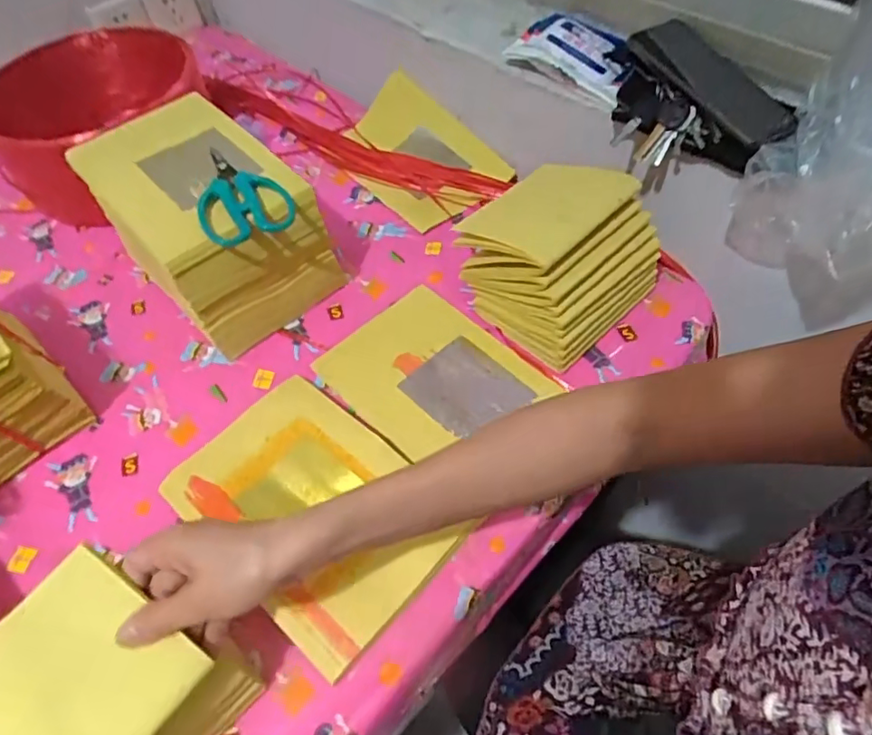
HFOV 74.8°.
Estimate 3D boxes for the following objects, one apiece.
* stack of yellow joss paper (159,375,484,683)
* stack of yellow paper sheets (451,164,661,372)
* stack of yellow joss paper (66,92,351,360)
[{"bbox_3d":[-0.103,0.118,0.492,0.231,0.031,0.162,36,63,23],"label":"stack of yellow joss paper"},{"bbox_3d":[0.131,-0.116,0.584,0.160,0.109,0.151,-38,62,-22],"label":"stack of yellow paper sheets"},{"bbox_3d":[-0.243,-0.160,0.626,0.162,0.144,0.246,-37,62,-22],"label":"stack of yellow joss paper"}]

